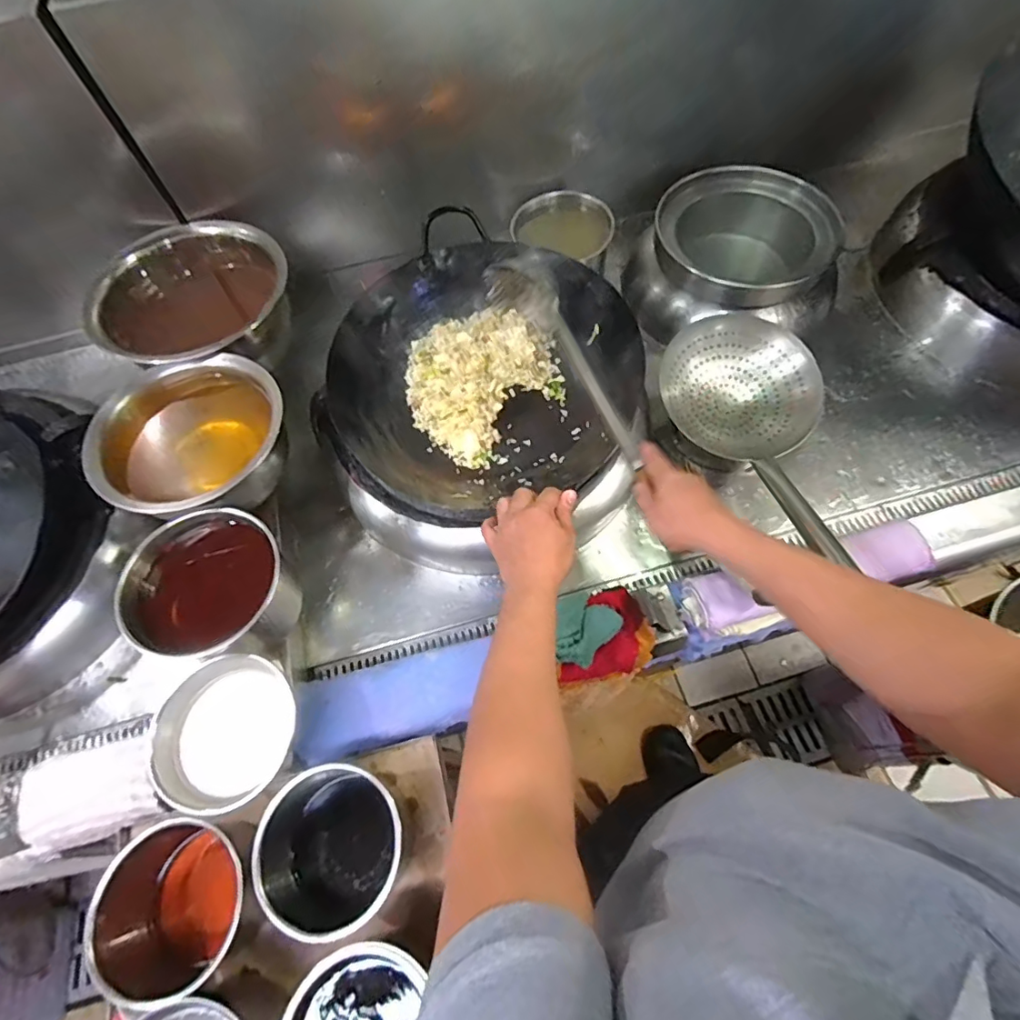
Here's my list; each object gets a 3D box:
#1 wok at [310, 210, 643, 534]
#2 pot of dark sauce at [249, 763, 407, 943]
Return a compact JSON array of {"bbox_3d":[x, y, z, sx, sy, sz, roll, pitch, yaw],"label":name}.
[{"bbox_3d":[-0.043,-0.195,0.773,0.383,0.142,0.424,32,69,18],"label":"wok"},{"bbox_3d":[-0.200,0.389,0.596,0.168,0.103,0.143,-14,63,-3],"label":"pot of dark sauce"}]

